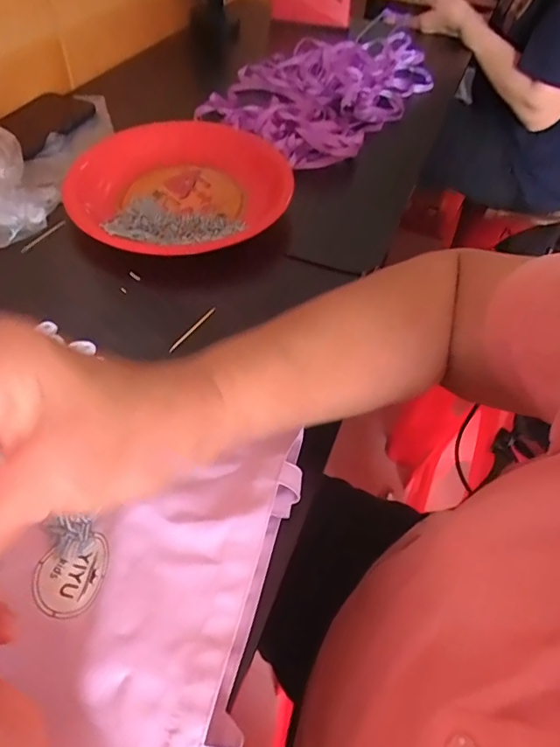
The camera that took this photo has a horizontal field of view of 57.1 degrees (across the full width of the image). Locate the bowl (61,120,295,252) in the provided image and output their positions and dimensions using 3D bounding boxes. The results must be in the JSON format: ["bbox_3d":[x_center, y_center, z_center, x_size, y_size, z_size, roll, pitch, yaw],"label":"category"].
[{"bbox_3d":[-0.102,-0.193,0.540,0.219,0.045,0.219,3,49,-3],"label":"bowl"}]

